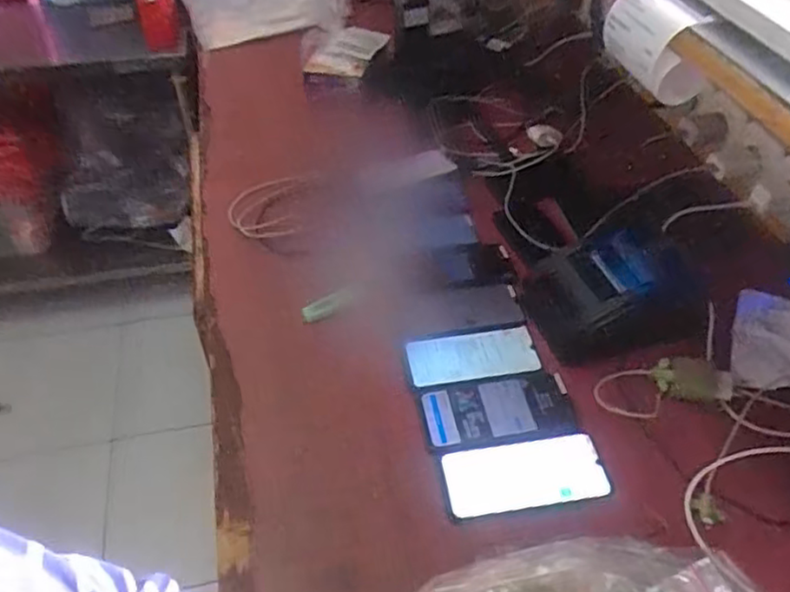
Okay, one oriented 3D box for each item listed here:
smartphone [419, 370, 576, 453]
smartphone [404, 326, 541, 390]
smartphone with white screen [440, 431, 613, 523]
[{"bbox_3d":[0.113,0.126,0.743,0.160,0.007,0.082,-7,46,-7],"label":"smartphone"},{"bbox_3d":[0.091,0.070,0.798,0.152,0.012,0.069,-4,46,-4],"label":"smartphone"},{"bbox_3d":[0.135,0.184,0.696,0.167,0.010,0.074,-7,46,-6],"label":"smartphone with white screen"}]

